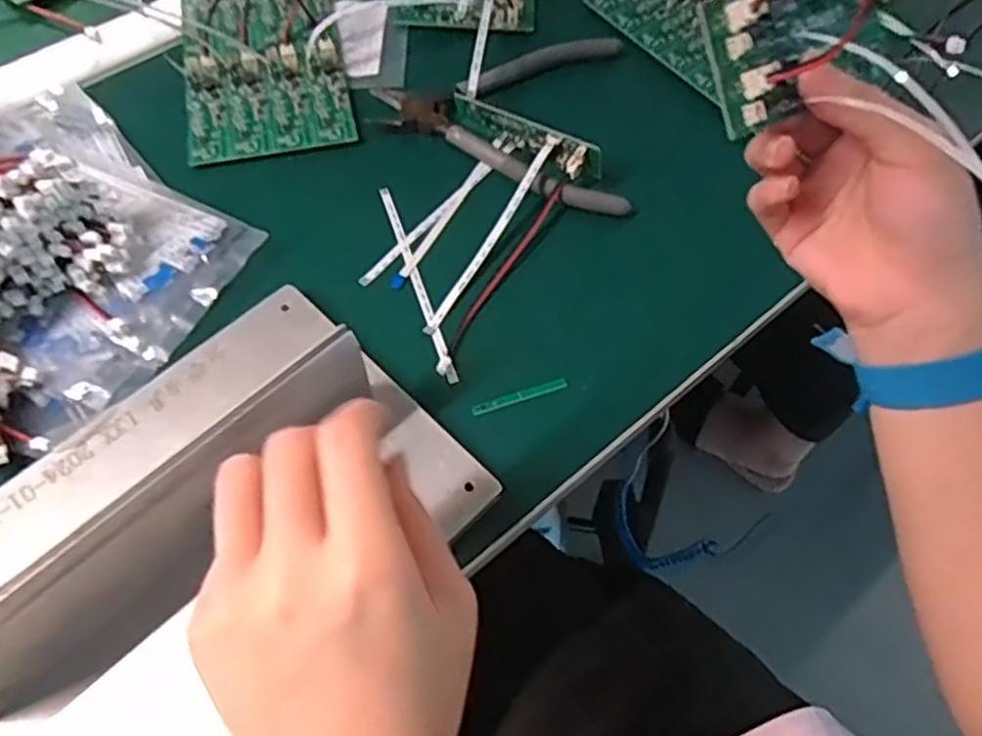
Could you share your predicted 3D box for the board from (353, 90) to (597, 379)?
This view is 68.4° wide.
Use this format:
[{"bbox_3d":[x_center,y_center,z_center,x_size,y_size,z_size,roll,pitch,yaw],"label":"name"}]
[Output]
[{"bbox_3d":[-0.017,-0.074,0.354,0.086,0.025,0.134,32,66,12],"label":"board"}]

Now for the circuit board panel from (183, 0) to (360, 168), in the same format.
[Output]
[{"bbox_3d":[-0.133,-0.187,0.417,0.087,0.010,0.158,-11,65,-8],"label":"circuit board panel"}]

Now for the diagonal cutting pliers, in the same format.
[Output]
[{"bbox_3d":[0.024,-0.151,0.404,0.150,0.012,0.121,25,65,9],"label":"diagonal cutting pliers"}]

